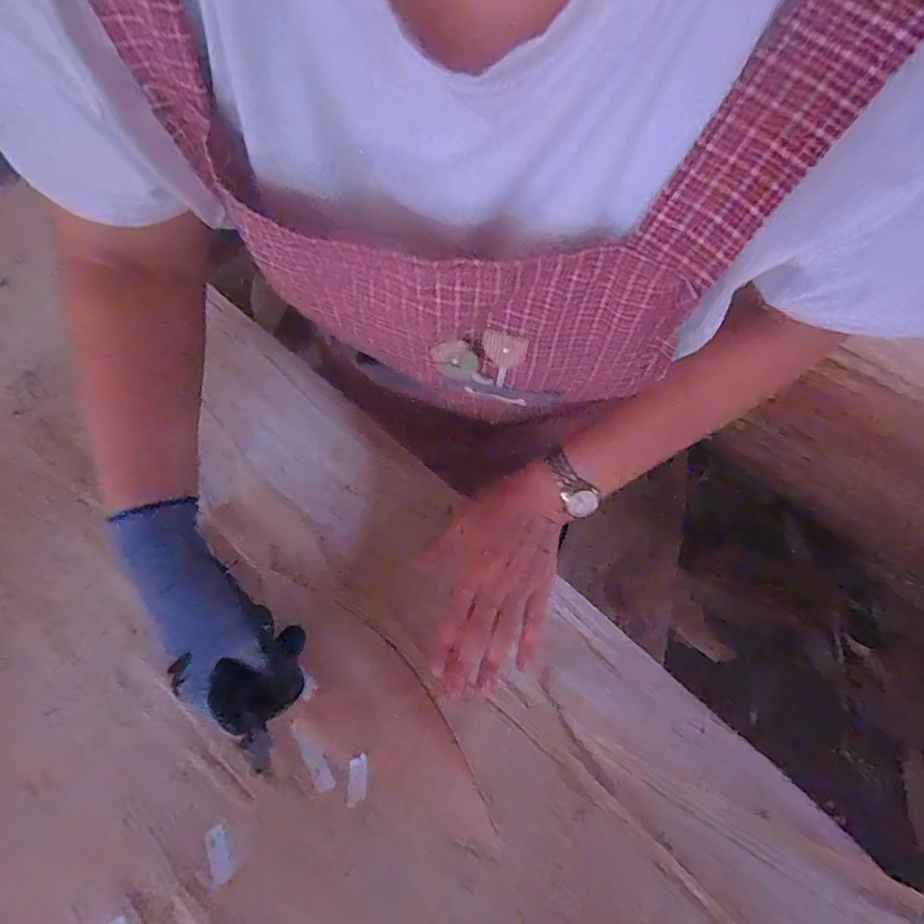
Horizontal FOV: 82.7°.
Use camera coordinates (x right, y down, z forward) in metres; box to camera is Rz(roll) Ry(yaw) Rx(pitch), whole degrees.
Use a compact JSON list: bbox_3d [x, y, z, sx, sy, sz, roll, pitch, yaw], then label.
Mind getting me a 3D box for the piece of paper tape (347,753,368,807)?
[{"bbox_3d":[-0.080,0.244,0.403,0.014,0.004,0.034,-1,66,2],"label":"piece of paper tape"}]

